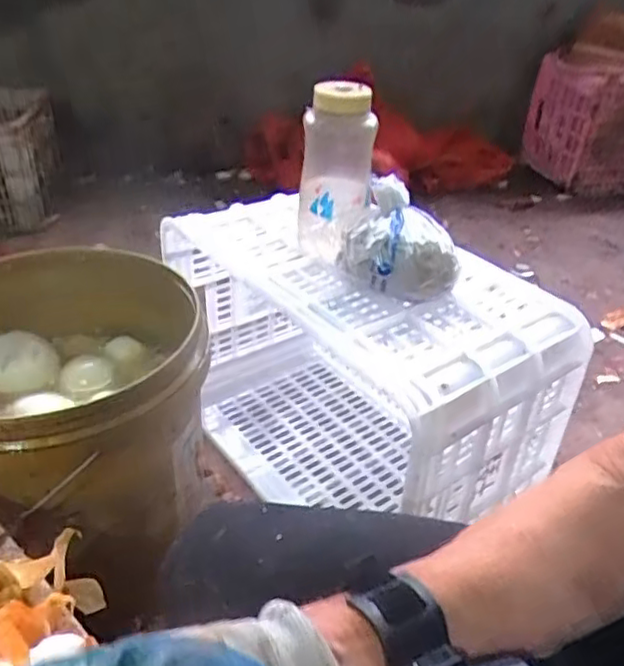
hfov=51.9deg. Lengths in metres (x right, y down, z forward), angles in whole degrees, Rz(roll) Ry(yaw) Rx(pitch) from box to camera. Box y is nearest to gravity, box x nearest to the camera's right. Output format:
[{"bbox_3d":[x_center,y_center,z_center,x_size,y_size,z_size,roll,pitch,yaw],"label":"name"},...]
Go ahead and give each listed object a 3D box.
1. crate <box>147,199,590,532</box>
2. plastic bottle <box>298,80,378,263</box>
[{"bbox_3d":[0.041,0.052,0.910,0.291,0.359,0.534,-23,42,-31],"label":"crate"},{"bbox_3d":[0.025,-0.189,0.759,0.075,0.196,0.063,13,16,15],"label":"plastic bottle"}]

